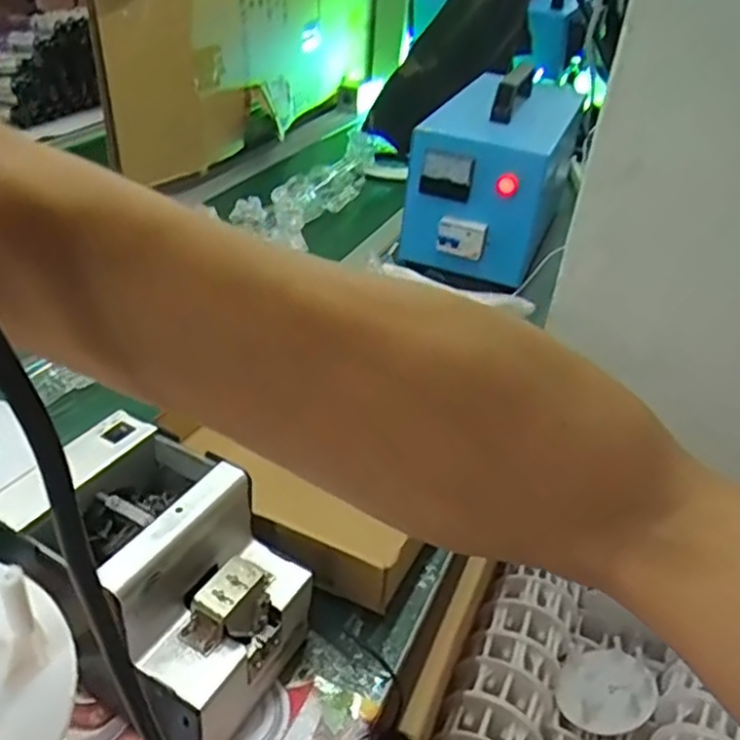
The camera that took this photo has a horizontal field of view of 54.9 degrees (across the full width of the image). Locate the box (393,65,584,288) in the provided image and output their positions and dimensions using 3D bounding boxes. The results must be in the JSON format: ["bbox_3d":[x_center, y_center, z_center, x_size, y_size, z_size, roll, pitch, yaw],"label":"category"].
[{"bbox_3d":[0.198,-0.321,1.096,0.195,0.248,0.386,15,35,14],"label":"box"}]

